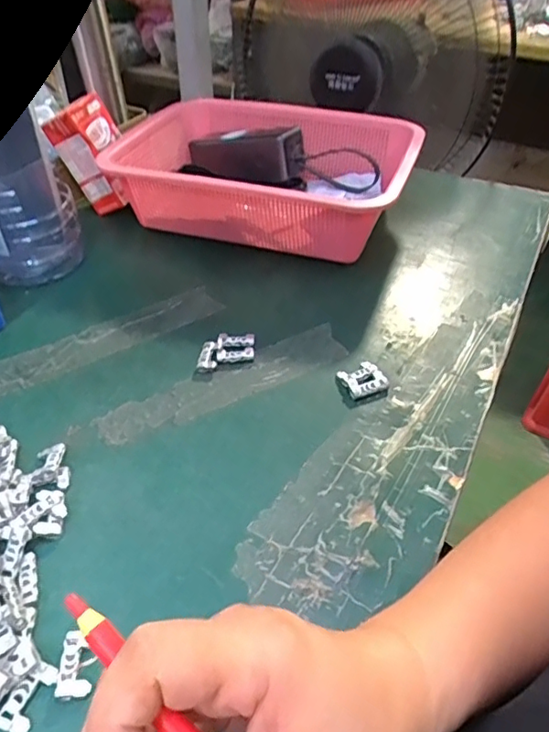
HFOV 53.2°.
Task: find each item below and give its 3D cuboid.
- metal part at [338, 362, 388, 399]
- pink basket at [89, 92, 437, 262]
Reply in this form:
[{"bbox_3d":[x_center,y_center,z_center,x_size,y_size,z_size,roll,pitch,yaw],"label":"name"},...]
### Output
[{"bbox_3d":[0.068,0.010,0.418,0.030,0.008,0.031,-19,46,-20],"label":"metal part"},{"bbox_3d":[-0.006,-0.203,0.590,0.297,0.093,0.208,15,44,16],"label":"pink basket"}]

